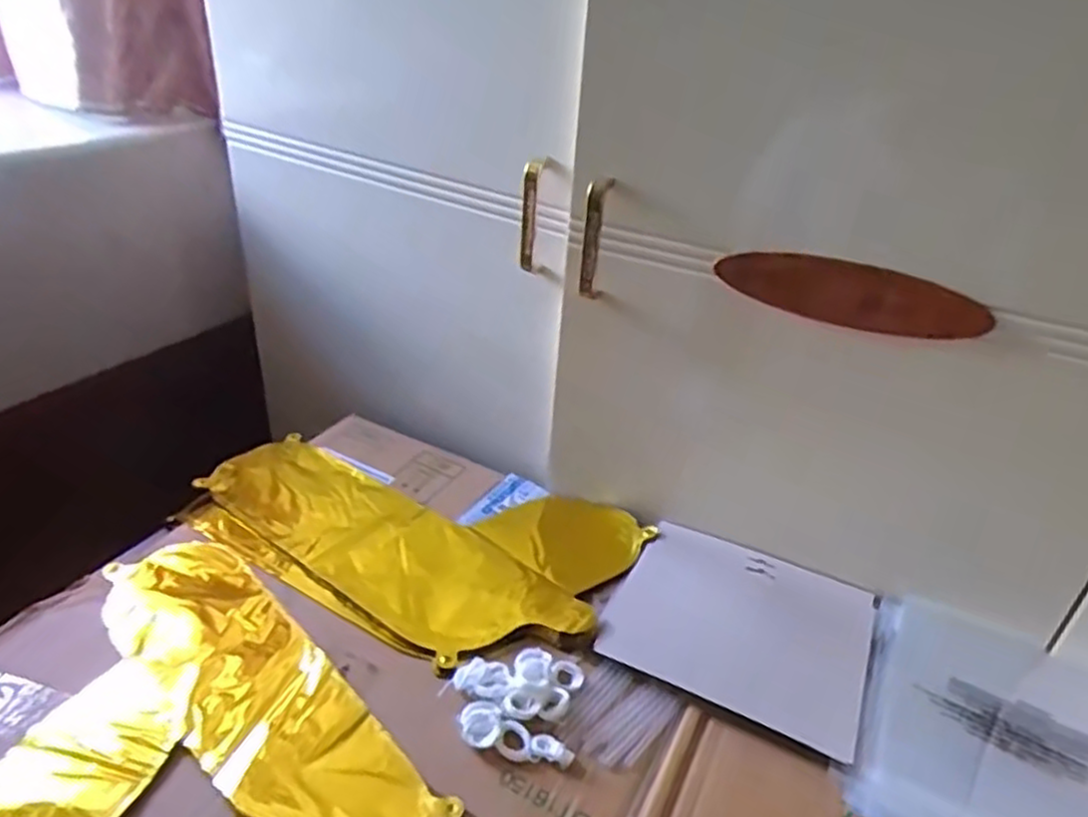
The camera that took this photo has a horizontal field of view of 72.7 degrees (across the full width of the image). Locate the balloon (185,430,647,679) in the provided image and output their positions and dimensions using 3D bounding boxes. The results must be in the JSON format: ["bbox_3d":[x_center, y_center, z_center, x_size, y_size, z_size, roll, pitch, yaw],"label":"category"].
[{"bbox_3d":[-0.124,0.105,0.692,0.391,0.024,0.239,20,36,22],"label":"balloon"}]

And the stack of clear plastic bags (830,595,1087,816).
[{"bbox_3d":[0.343,0.240,0.522,0.221,0.019,0.220,21,36,23],"label":"stack of clear plastic bags"}]

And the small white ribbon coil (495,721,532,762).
[{"bbox_3d":[-0.020,0.226,0.503,0.023,0.007,0.025,11,34,11],"label":"small white ribbon coil"}]

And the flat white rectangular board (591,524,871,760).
[{"bbox_3d":[0.163,0.173,0.610,0.196,0.008,0.172,19,36,21],"label":"flat white rectangular board"}]

